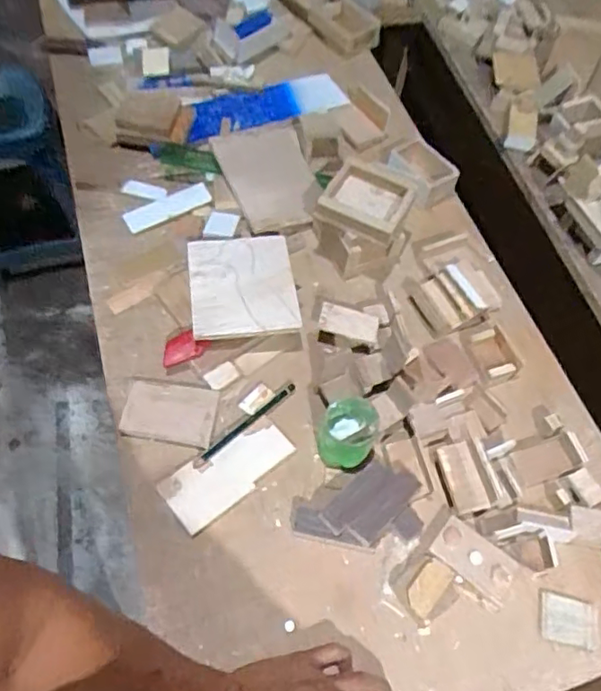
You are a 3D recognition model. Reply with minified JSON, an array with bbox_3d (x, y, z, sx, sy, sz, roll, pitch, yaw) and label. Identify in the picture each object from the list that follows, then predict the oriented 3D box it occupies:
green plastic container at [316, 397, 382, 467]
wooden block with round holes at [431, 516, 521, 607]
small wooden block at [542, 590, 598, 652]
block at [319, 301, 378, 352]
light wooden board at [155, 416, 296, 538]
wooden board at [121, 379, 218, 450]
[{"bbox_3d":[0.050,0.089,0.610,0.056,0.065,0.057,1,61,-2],"label":"green plastic container"},{"bbox_3d":[0.175,0.215,0.583,0.082,0.024,0.048,37,66,17],"label":"wooden block with round holes"},{"bbox_3d":[0.260,0.267,0.564,0.051,0.005,0.045,12,61,5],"label":"small wooden block"},{"bbox_3d":[0.057,-0.022,0.695,0.069,0.034,0.041,11,61,4],"label":"block"},{"bbox_3d":[-0.076,0.135,0.626,0.140,0.008,0.065,-34,73,-21],"label":"light wooden board"},{"bbox_3d":[-0.144,0.073,0.641,0.099,0.010,0.067,11,61,4],"label":"wooden board"}]

